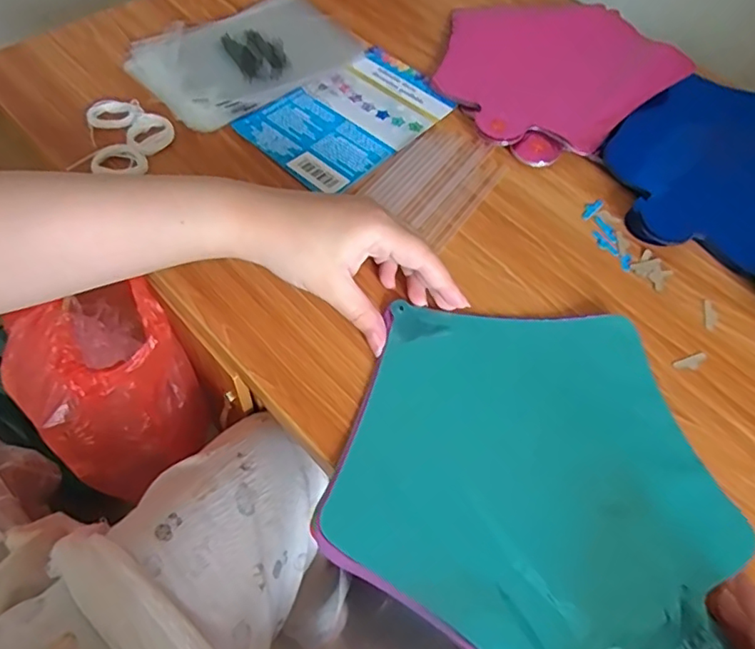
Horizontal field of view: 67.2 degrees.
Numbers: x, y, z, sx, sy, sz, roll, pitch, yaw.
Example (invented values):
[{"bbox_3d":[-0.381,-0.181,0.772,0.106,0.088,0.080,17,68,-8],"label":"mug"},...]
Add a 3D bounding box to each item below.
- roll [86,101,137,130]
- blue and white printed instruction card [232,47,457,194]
[{"bbox_3d":[-0.222,-0.176,0.476,0.041,0.012,0.021,6,56,-1],"label":"roll"},{"bbox_3d":[-0.022,-0.186,0.509,0.117,0.008,0.175,40,63,17],"label":"blue and white printed instruction card"}]

